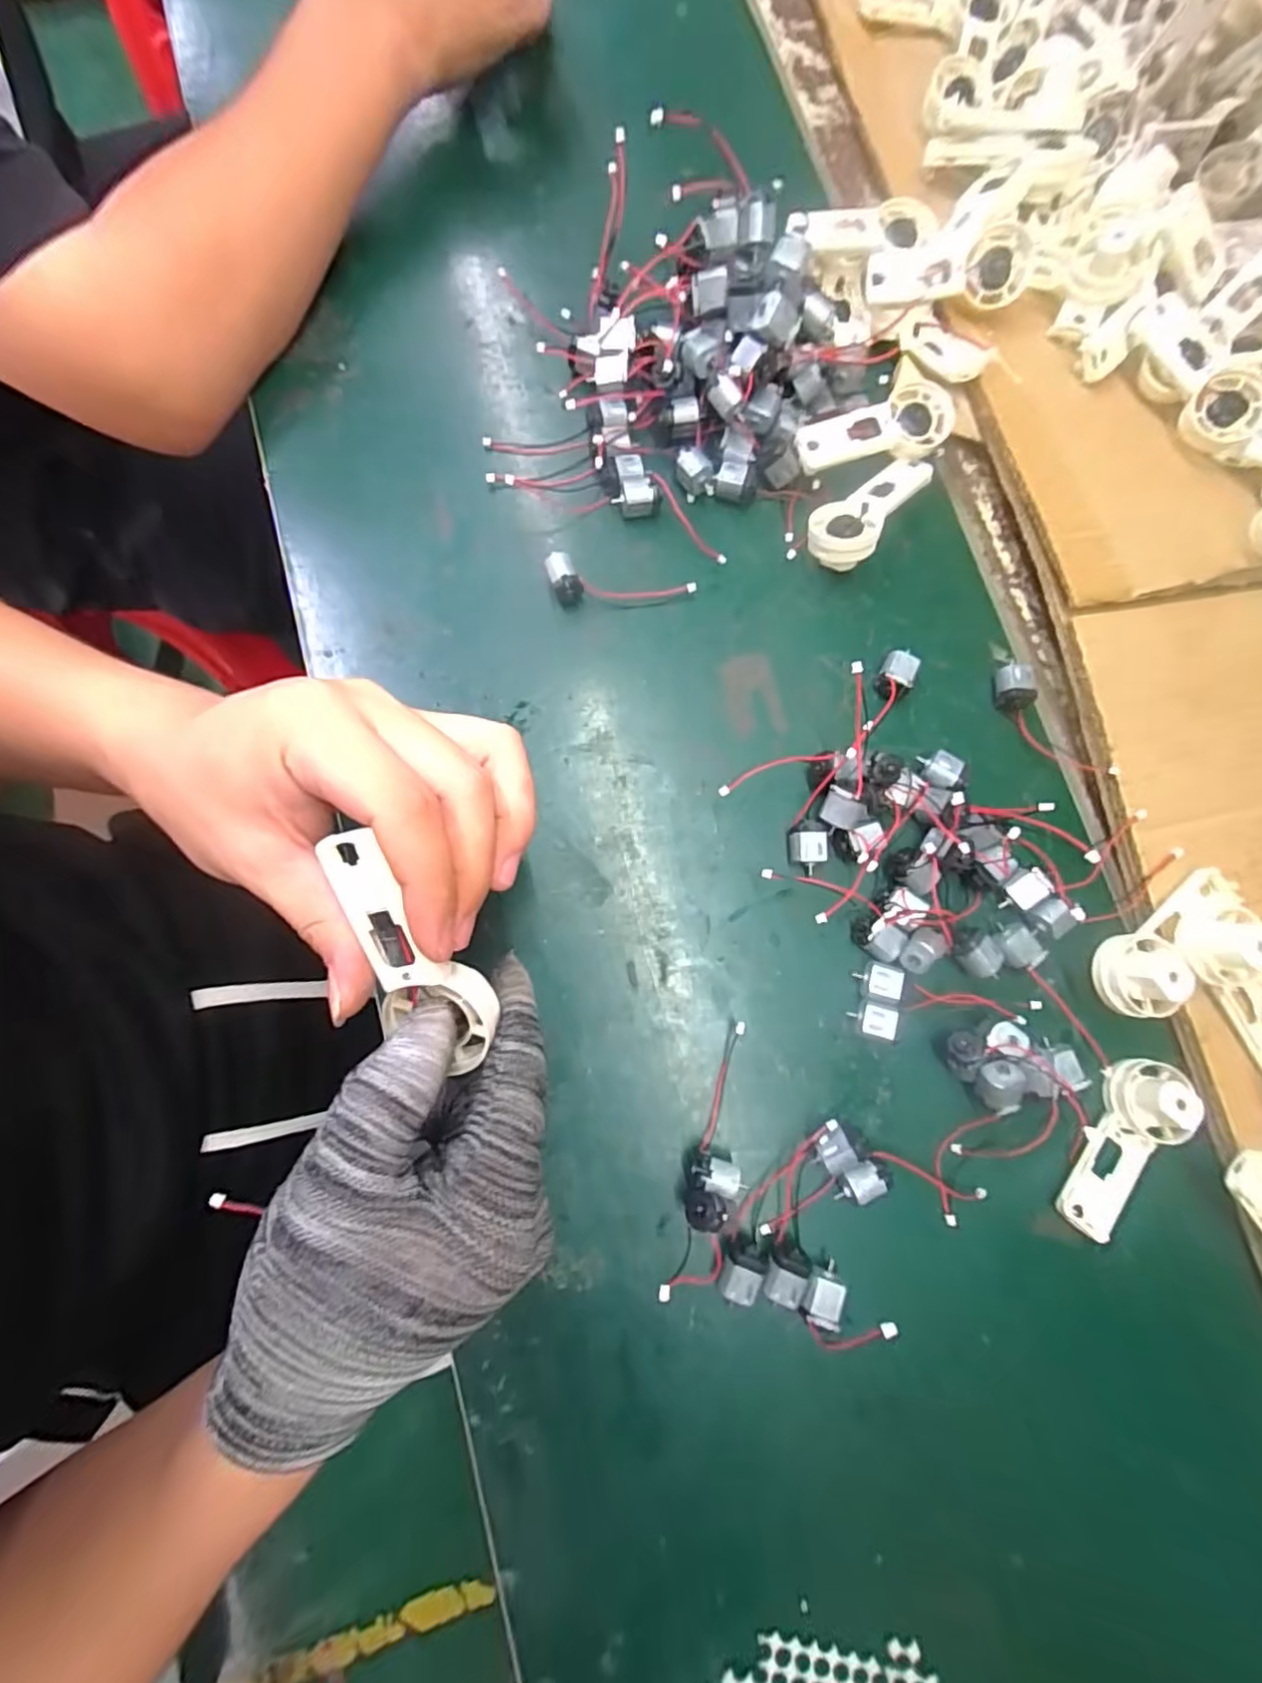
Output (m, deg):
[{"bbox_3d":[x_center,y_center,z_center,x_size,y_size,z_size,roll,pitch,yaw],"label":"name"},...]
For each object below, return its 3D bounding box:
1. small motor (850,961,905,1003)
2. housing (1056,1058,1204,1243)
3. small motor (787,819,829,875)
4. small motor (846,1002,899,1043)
[{"bbox_3d":[0.129,0.073,0.328,0.024,0.014,0.019,9,80,-3],"label":"small motor"},{"bbox_3d":[0.249,0.153,0.311,0.036,0.020,0.091,30,79,1],"label":"housing"},{"bbox_3d":[0.094,0.004,0.340,0.020,0.016,0.028,2,80,-4],"label":"small motor"},{"bbox_3d":[0.124,0.091,0.324,0.023,0.016,0.017,16,79,-2],"label":"small motor"}]

